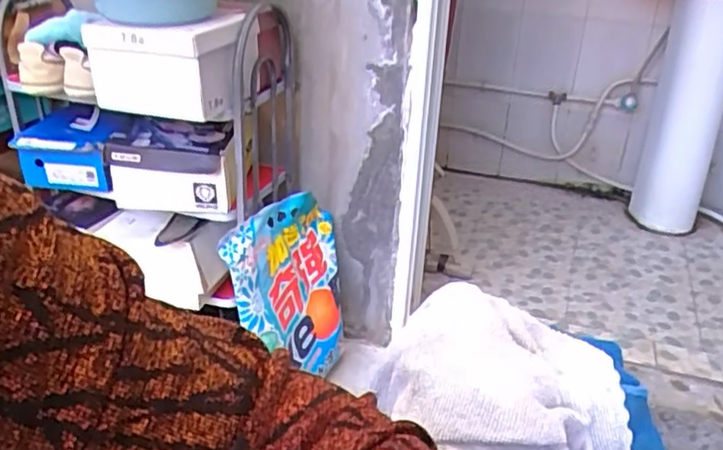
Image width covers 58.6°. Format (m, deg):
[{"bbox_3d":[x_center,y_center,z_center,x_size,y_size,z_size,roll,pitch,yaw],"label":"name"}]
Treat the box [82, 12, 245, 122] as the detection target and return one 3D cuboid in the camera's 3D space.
[{"bbox_3d":[-0.338,-0.276,1.117,0.243,0.159,0.151,15,29,23],"label":"box"}]

